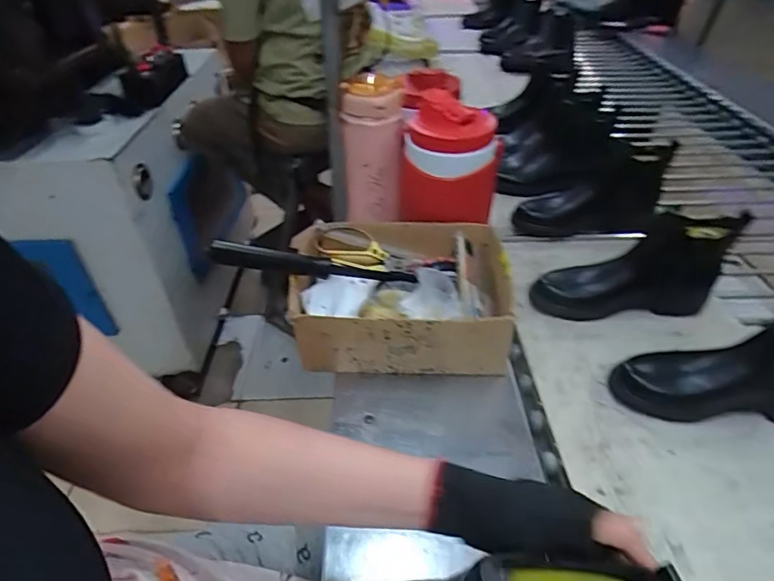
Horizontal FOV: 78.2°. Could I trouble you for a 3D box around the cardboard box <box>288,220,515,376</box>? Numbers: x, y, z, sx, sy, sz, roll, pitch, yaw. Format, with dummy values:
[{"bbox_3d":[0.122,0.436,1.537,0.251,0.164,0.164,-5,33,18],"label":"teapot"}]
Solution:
[{"bbox_3d":[0.019,0.003,0.649,0.276,0.107,0.203,3,39,6],"label":"cardboard box"}]

